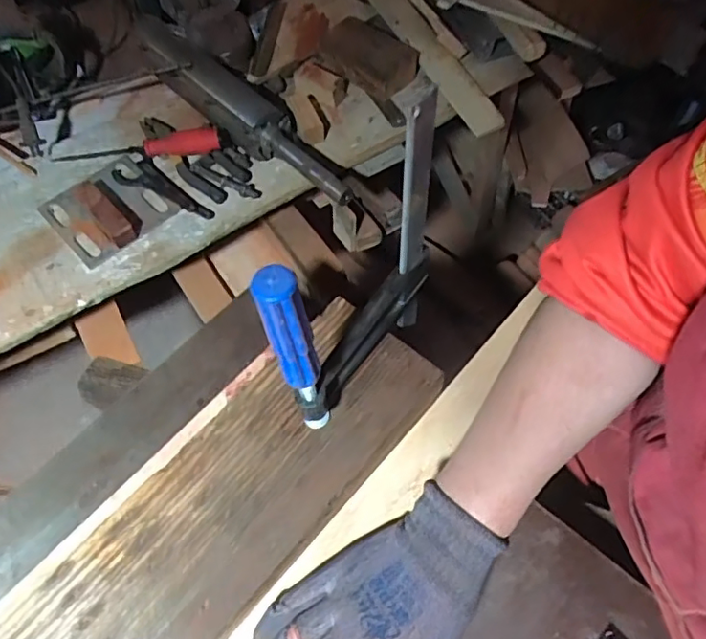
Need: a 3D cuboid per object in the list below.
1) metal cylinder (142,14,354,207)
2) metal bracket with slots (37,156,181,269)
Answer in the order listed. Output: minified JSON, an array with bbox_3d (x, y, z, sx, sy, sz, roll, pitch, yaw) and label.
[{"bbox_3d":[-0.163,-0.303,0.797,0.427,0.078,0.083,38,67,22],"label":"metal cylinder"},{"bbox_3d":[-0.321,-0.153,0.747,0.135,0.032,0.138,-38,65,-19],"label":"metal bracket with slots"}]

